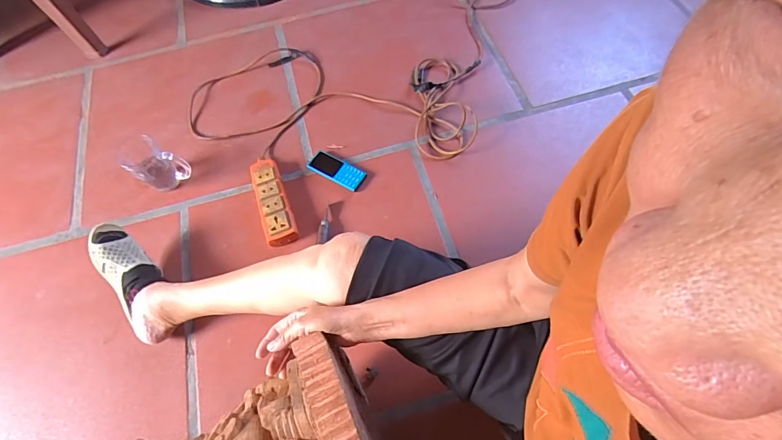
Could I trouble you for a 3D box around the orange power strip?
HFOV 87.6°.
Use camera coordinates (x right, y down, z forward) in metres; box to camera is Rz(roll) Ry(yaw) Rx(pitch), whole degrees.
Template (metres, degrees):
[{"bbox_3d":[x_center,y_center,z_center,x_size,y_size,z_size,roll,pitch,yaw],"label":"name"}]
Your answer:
[{"bbox_3d":[-0.245,-0.038,0.846,0.062,0.041,0.201,-20,63,-6],"label":"orange power strip"}]

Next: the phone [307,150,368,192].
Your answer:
[{"bbox_3d":[-0.116,-0.107,0.882,0.126,0.016,0.055,28,68,17],"label":"phone"}]

